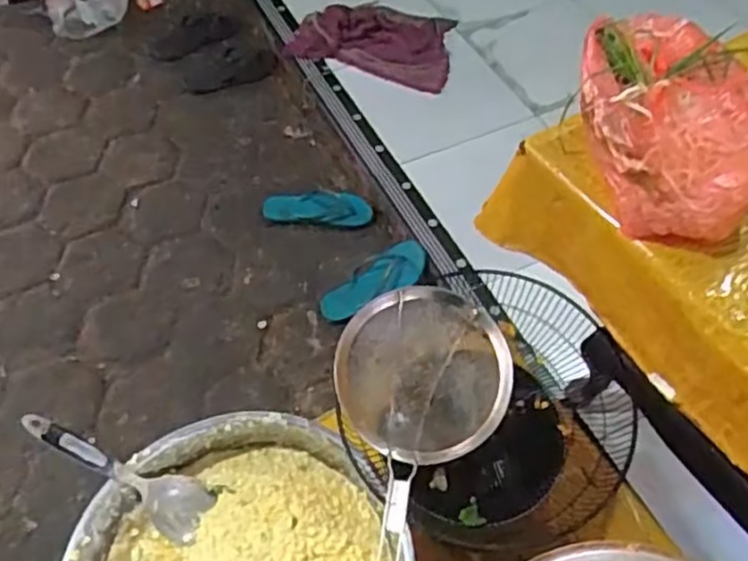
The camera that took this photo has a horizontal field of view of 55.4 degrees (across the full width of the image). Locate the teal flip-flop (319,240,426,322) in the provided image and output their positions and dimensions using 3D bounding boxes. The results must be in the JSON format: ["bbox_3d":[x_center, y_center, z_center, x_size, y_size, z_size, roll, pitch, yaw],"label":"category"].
[{"bbox_3d":[0.000,0.002,1.535,0.258,0.022,0.089,-31,83,-13],"label":"teal flip-flop"}]

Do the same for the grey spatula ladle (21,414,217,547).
[{"bbox_3d":[-0.301,0.228,0.843,0.240,0.030,0.073,36,53,-19],"label":"grey spatula ladle"}]

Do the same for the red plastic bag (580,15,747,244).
[{"bbox_3d":[0.320,-0.160,0.763,0.169,0.143,0.225,-11,54,-8],"label":"red plastic bag"}]

